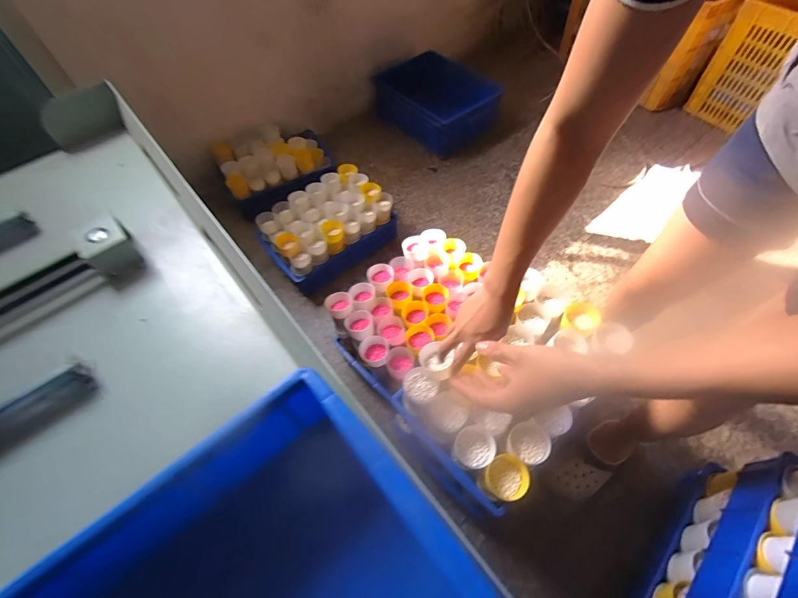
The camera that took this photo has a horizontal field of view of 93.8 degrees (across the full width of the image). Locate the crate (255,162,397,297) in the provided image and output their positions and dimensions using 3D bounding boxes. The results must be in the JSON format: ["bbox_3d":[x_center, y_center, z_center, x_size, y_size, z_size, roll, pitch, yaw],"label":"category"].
[{"bbox_3d":[-0.228,-0.234,1.269,0.411,0.184,0.281,-38,63,-19],"label":"crate"}]

